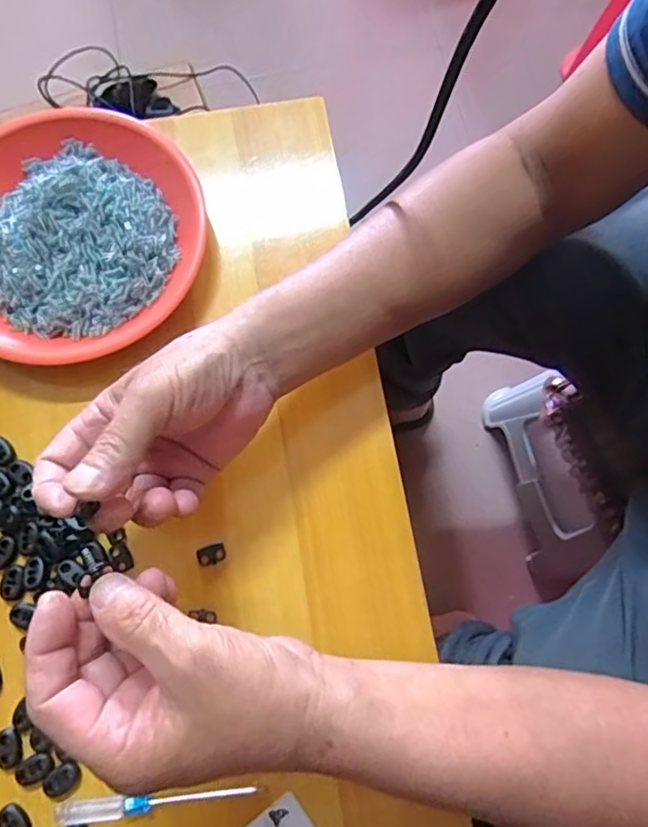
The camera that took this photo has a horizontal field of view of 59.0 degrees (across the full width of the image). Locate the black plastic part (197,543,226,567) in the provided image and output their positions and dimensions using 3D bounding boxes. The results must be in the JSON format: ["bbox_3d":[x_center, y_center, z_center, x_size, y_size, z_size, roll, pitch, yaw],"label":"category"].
[{"bbox_3d":[-0.074,0.092,0.373,0.018,0.004,0.013,-14,76,-4],"label":"black plastic part"}]

